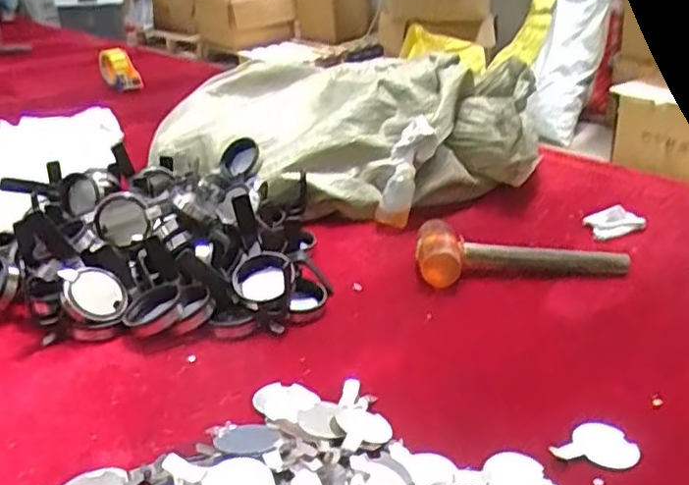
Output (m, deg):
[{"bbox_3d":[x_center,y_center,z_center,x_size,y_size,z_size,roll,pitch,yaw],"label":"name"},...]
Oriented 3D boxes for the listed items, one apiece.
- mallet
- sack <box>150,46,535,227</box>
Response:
[{"bbox_3d":[0.233,0.017,0.891,0.275,0.045,0.101,0,26,1],"label":"mallet"},{"bbox_3d":[-0.001,-0.195,1.160,0.602,0.197,0.375,-2,26,-3],"label":"sack"}]

